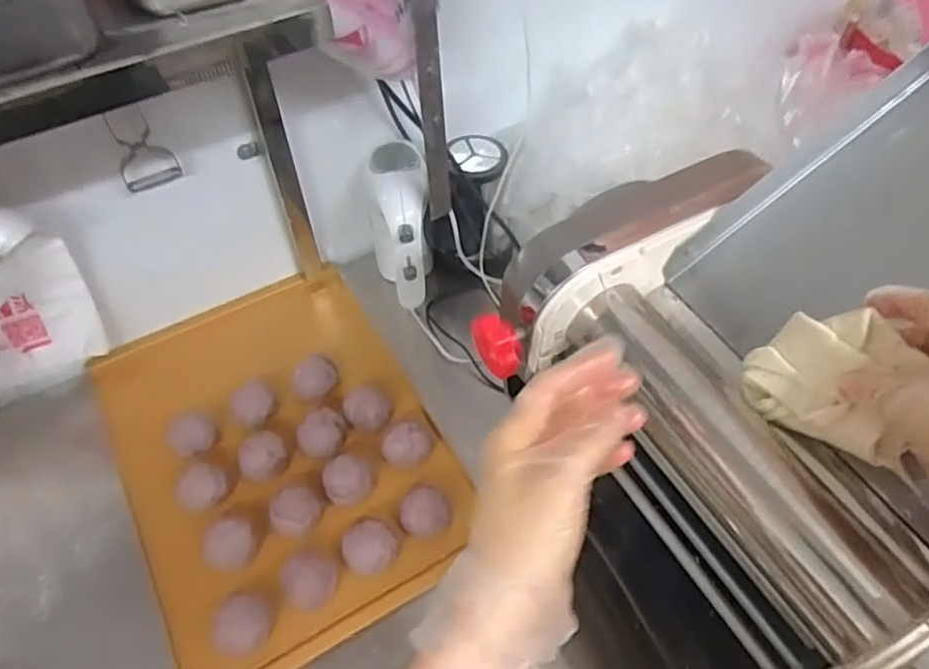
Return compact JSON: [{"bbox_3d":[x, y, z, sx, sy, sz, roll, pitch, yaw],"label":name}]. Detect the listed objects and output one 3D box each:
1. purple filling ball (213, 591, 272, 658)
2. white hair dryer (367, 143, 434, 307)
[{"bbox_3d":[-0.209,0.273,0.603,0.053,0.030,0.051,0,53,0],"label":"purple filling ball"},{"bbox_3d":[-0.080,-0.130,0.802,0.071,0.171,0.132,-5,53,-4],"label":"white hair dryer"}]

